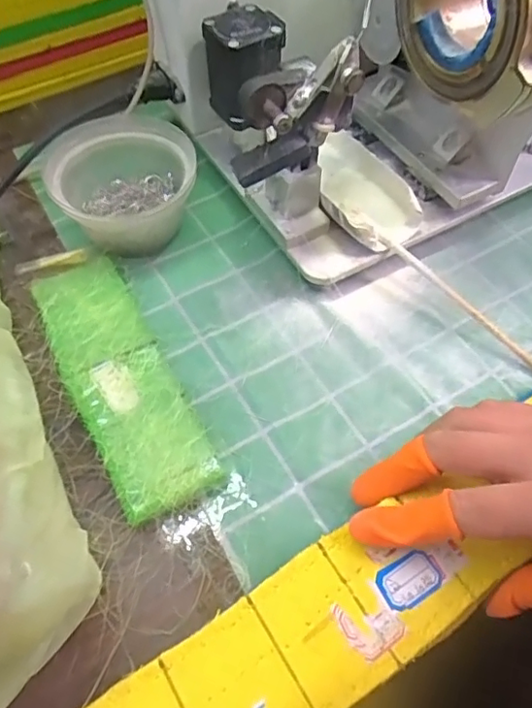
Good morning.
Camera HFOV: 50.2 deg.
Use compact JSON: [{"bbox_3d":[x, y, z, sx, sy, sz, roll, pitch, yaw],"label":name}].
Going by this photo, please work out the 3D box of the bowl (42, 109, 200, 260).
[{"bbox_3d":[-0.101,-0.118,0.403,0.096,0.056,0.091,0,55,1],"label":"bowl"}]

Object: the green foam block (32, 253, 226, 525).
[{"bbox_3d":[-0.088,0.013,0.342,0.057,0.018,0.178,-25,58,-15],"label":"green foam block"}]

